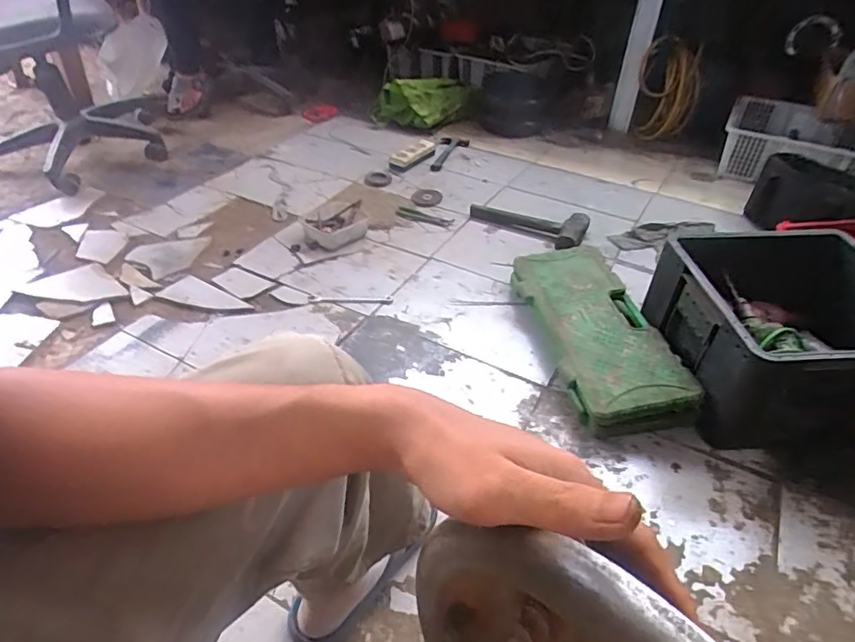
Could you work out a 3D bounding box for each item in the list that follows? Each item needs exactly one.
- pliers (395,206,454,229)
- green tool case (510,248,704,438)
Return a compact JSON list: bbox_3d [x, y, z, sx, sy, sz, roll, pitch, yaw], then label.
[{"bbox_3d":[-0.007,-0.283,1.513,0.179,0.011,0.047,19,43,21],"label":"pliers"},{"bbox_3d":[0.323,0.013,1.104,0.201,0.088,0.489,-5,40,-7],"label":"green tool case"}]

